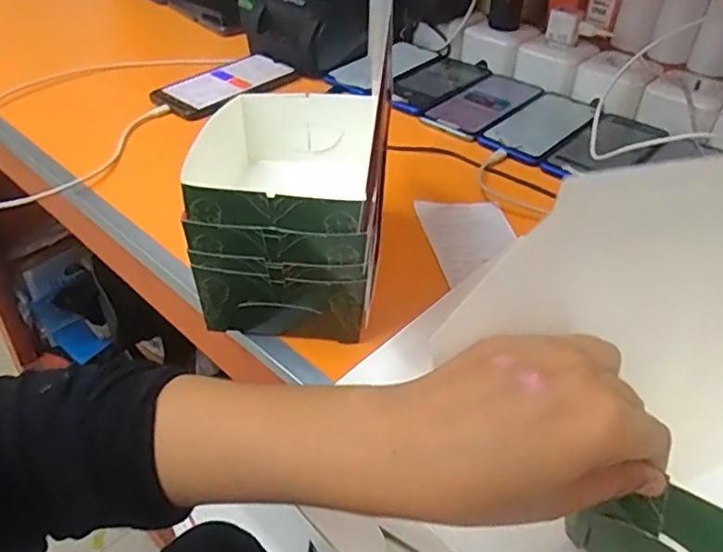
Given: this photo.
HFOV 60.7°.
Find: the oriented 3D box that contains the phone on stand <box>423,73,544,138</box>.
[{"bbox_3d":[0.153,-0.206,0.742,0.081,0.015,0.168,30,48,29],"label":"phone on stand"}]

